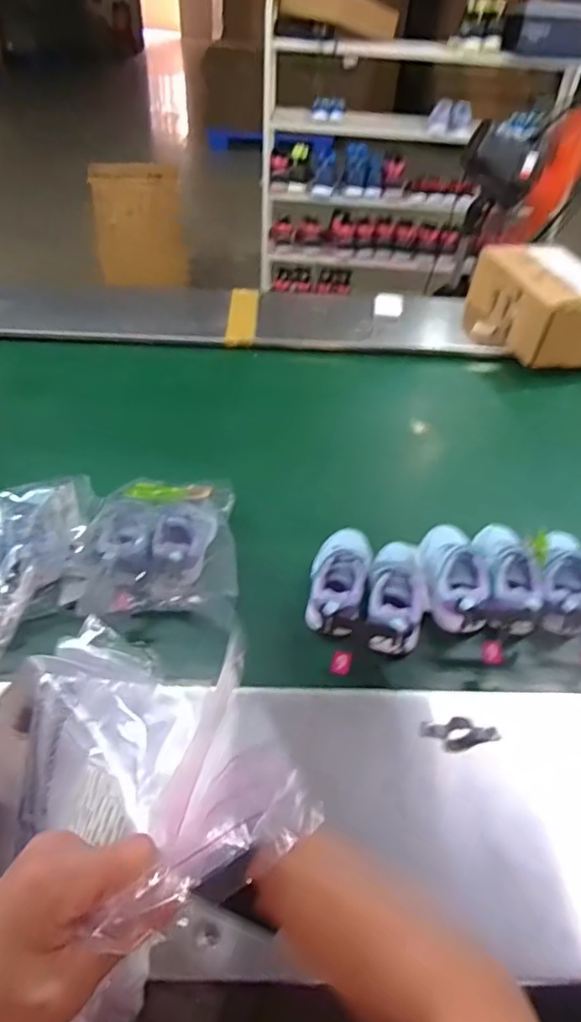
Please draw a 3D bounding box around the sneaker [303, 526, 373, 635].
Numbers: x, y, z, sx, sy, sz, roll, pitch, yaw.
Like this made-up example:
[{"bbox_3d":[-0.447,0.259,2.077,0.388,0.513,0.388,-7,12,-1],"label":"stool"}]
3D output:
[{"bbox_3d":[0.056,0.090,0.716,0.072,0.060,0.160,14,46,9],"label":"sneaker"}]

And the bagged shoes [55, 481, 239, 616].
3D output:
[{"bbox_3d":[-0.180,0.042,0.746,0.213,0.075,0.221,-2,46,-6],"label":"bagged shoes"}]

